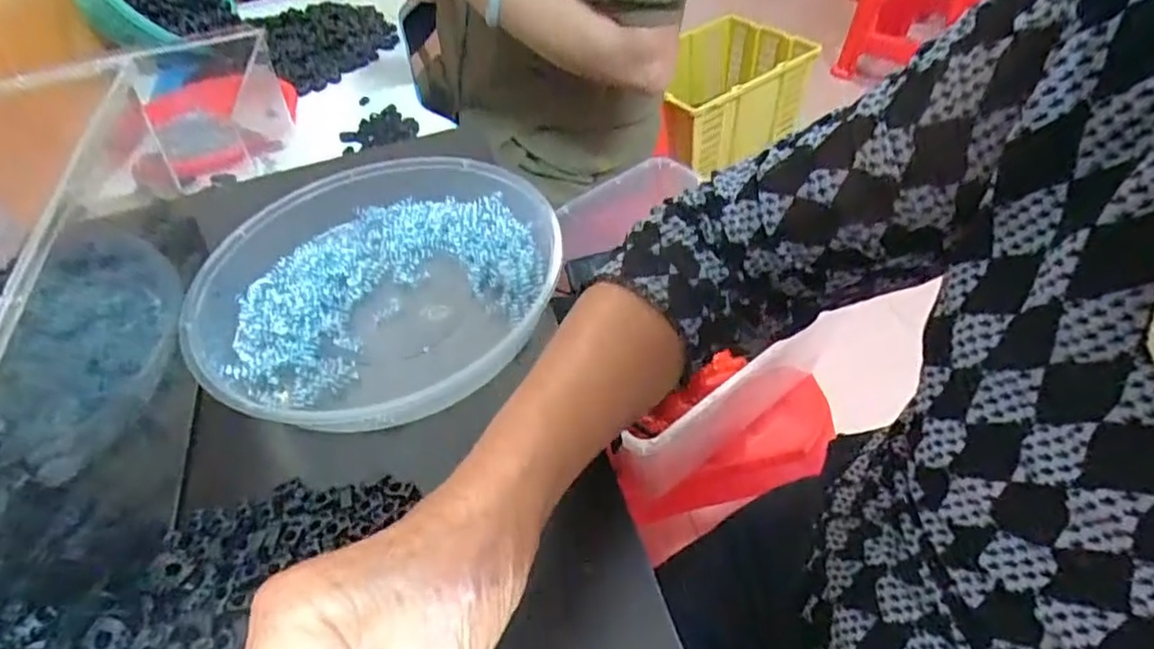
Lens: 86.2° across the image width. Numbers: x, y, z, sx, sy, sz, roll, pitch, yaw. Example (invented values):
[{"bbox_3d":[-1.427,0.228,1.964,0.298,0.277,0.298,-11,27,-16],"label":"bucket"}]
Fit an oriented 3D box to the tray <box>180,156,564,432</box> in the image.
[{"bbox_3d":[-0.131,-0.029,0.406,0.238,0.036,0.221,-7,48,-2],"label":"tray"}]

